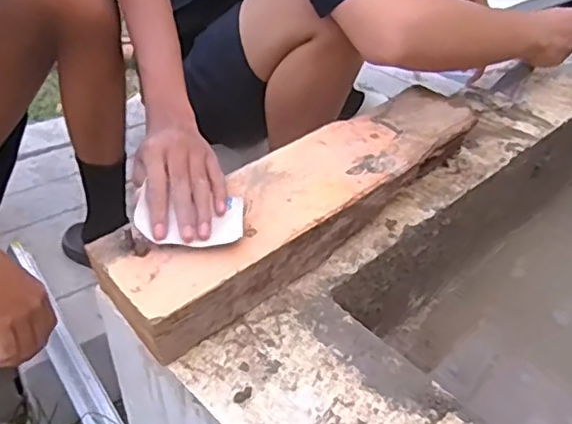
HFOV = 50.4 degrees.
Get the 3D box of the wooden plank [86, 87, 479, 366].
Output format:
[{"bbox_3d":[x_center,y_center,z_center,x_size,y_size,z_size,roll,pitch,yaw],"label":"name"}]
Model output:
[{"bbox_3d":[0.027,-0.017,0.646,0.466,0.062,0.114,-30,51,-32],"label":"wooden plank"}]

